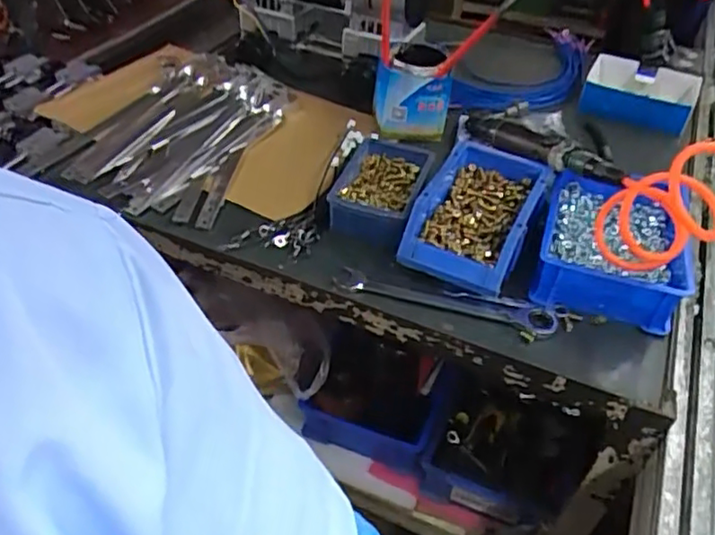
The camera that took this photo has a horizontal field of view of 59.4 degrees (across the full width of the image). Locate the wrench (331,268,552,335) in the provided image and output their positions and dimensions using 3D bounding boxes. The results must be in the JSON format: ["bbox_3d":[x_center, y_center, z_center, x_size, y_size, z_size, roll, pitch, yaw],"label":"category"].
[{"bbox_3d":[0.090,0.032,0.652,0.228,0.014,0.033,13,44,9],"label":"wrench"}]

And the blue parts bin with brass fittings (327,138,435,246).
[{"bbox_3d":[0.025,-0.095,0.748,0.104,0.062,0.161,11,44,6],"label":"blue parts bin with brass fittings"}]

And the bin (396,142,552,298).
[{"bbox_3d":[0.133,-0.054,0.703,0.118,0.078,0.179,22,46,18],"label":"bin"}]

